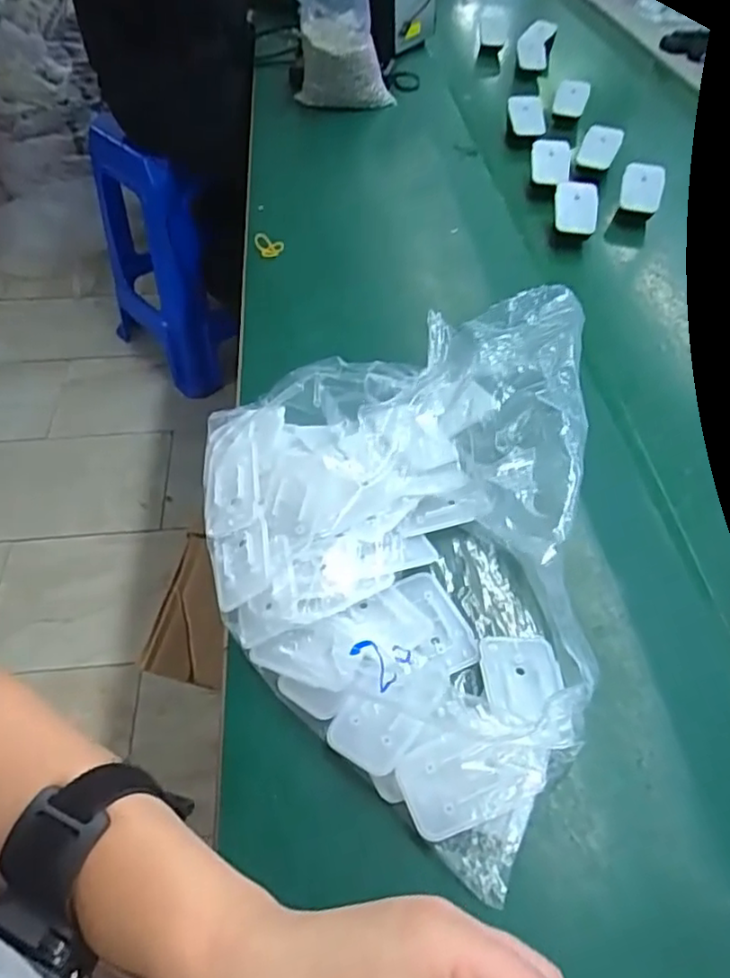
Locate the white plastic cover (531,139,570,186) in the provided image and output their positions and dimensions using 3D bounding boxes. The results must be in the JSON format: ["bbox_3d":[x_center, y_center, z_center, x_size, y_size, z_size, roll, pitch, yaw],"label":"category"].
[{"bbox_3d":[0.207,-0.363,0.718,0.046,0.046,0.014,-2,18,-10],"label":"white plastic cover"}]

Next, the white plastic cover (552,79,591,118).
[{"bbox_3d":[0.269,-0.508,0.841,0.044,0.041,0.015,-1,25,-12],"label":"white plastic cover"}]

